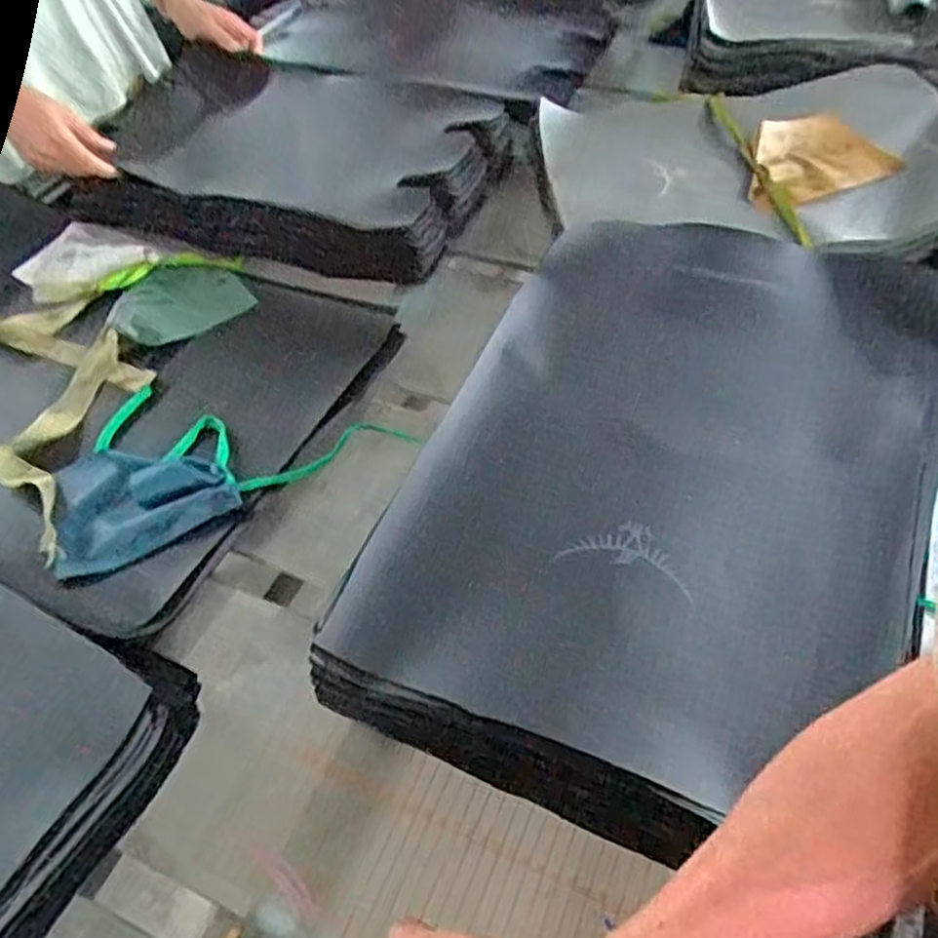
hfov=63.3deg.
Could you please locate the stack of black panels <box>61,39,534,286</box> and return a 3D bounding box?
[{"bbox_3d":[-0.217,-0.414,0.993,0.510,0.074,0.374,16,53,15],"label":"stack of black panels"}]

